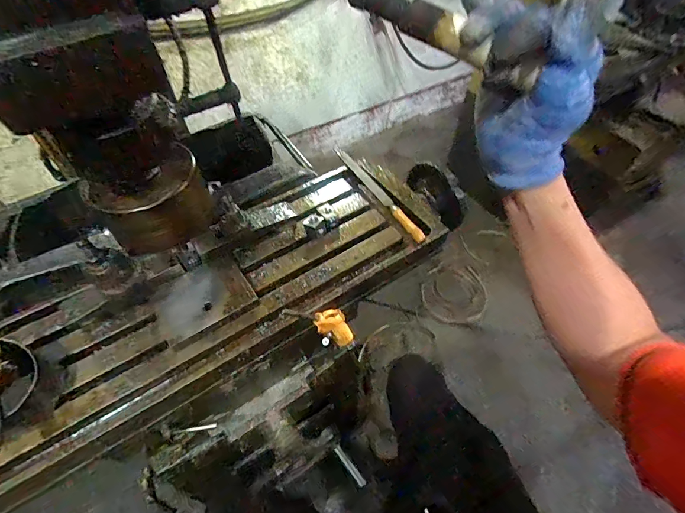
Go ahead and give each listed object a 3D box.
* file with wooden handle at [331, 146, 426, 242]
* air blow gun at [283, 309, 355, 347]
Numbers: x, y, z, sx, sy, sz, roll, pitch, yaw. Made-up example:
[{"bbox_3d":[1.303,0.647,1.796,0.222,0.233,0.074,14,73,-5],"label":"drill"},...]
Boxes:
[{"bbox_3d":[0.065,-0.127,0.670,0.025,0.017,0.282,-24,56,-18],"label":"file with wooden handle"},{"bbox_3d":[-0.021,0.101,0.559,0.053,0.184,0.025,-33,56,5],"label":"air blow gun"}]

